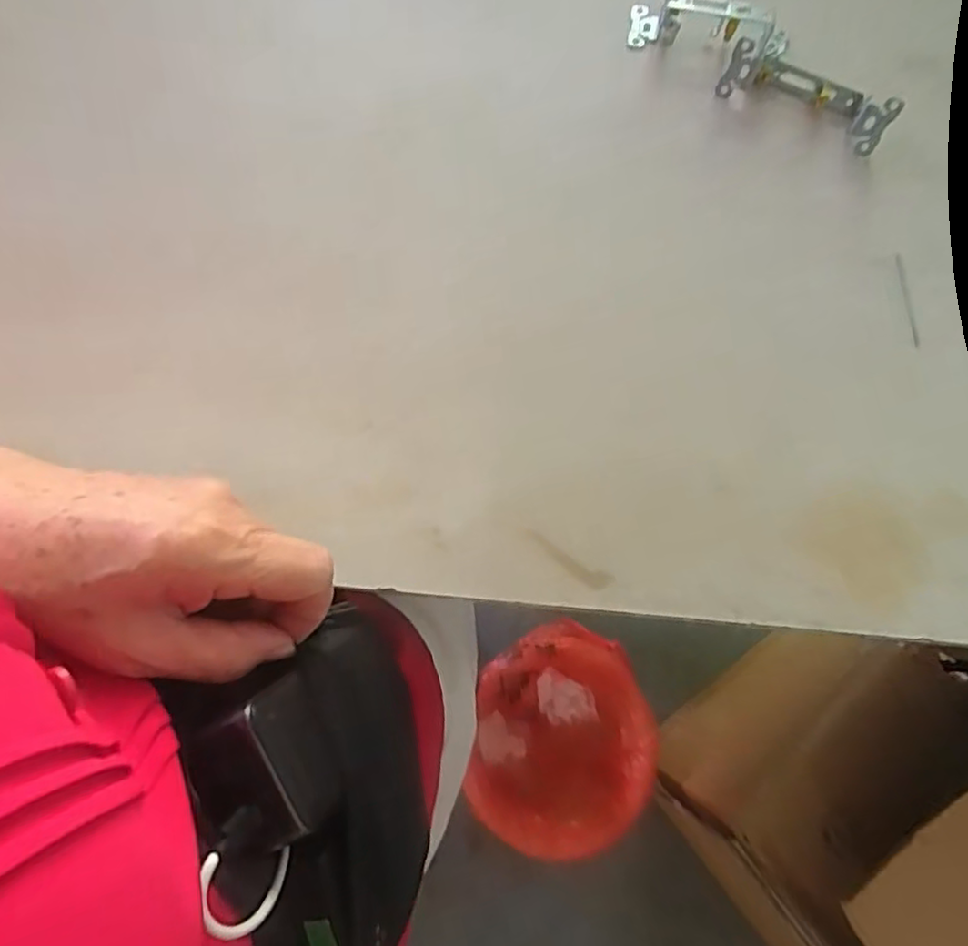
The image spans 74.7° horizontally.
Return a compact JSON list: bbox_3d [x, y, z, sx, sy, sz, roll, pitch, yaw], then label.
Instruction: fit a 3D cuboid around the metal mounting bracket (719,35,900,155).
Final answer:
[{"bbox_3d":[0.201,-0.236,0.391,0.102,0.027,0.034,21,78,3],"label":"metal mounting bracket"}]

